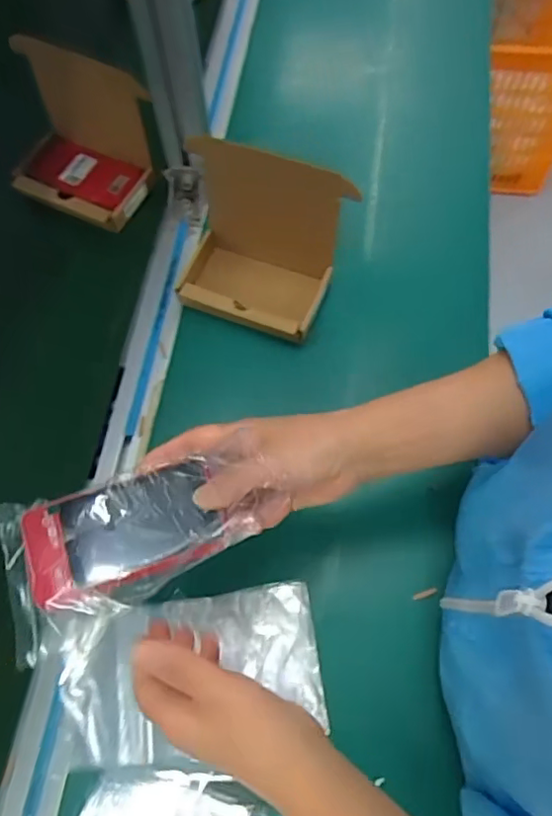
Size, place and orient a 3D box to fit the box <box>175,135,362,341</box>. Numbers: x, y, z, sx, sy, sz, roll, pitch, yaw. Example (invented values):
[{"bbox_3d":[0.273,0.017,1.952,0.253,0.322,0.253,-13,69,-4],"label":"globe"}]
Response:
[{"bbox_3d":[-0.020,-0.137,0.538,0.135,0.160,0.098,20,69,9],"label":"box"}]

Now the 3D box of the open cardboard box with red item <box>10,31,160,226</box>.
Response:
[{"bbox_3d":[-0.215,-0.283,0.603,0.154,0.127,0.092,26,70,12],"label":"open cardboard box with red item"}]

